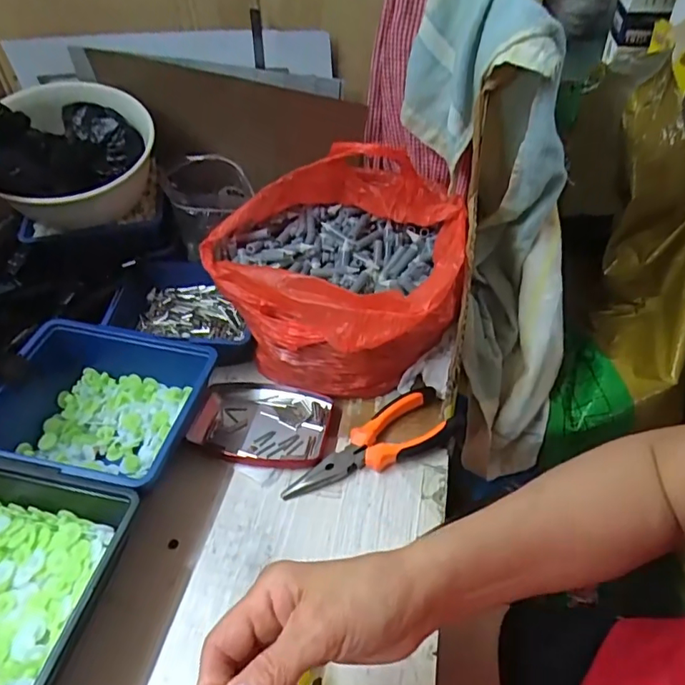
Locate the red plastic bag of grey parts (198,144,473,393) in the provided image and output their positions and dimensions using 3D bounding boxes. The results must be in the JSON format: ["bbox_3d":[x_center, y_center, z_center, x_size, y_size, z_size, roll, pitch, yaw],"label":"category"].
[{"bbox_3d":[0.007,-0.085,0.522,0.232,0.147,0.229,-30,49,-26],"label":"red plastic bag of grey parts"}]

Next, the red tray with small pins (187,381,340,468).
[{"bbox_3d":[-0.070,0.077,0.485,0.125,0.019,0.083,9,44,12],"label":"red tray with small pins"}]

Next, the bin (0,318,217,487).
[{"bbox_3d":[-0.206,0.060,0.456,0.163,0.070,0.147,5,44,8],"label":"bin"}]

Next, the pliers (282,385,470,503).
[{"bbox_3d":[0.025,0.088,0.454,0.159,0.026,0.053,-22,47,-20],"label":"pliers"}]

